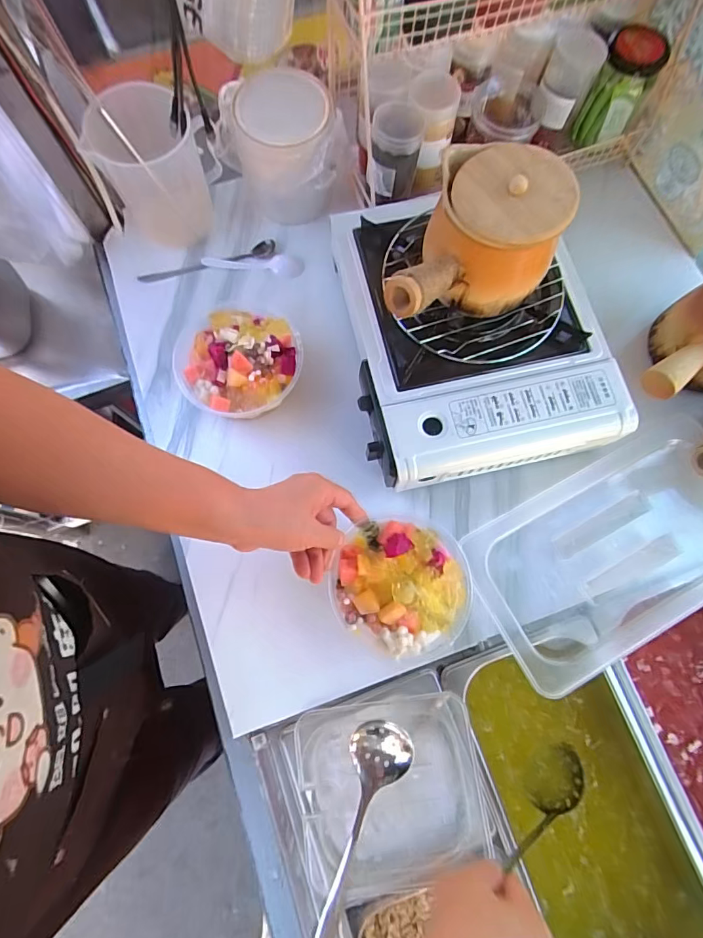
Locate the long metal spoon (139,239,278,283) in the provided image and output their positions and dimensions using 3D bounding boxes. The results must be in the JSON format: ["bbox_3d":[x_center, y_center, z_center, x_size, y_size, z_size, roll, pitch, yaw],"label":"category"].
[{"bbox_3d":[-0.191,-0.275,0.611,0.182,0.009,0.024,-17,79,-5],"label":"long metal spoon"}]

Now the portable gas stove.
[{"bbox_3d":[0.128,-0.171,0.516,0.273,0.067,0.350,-13,78,-4],"label":"portable gas stove"}]

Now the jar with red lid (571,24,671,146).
[{"bbox_3d":[0.351,-0.502,0.605,0.070,0.101,0.078,32,79,5],"label":"jar with red lid"}]

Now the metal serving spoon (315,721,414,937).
[{"bbox_3d":[0.012,0.356,0.433,0.065,0.037,0.221,11,77,1],"label":"metal serving spoon"}]

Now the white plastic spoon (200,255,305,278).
[{"bbox_3d":[-0.132,-0.275,0.612,0.131,0.009,0.028,0,78,-1],"label":"white plastic spoon"}]

